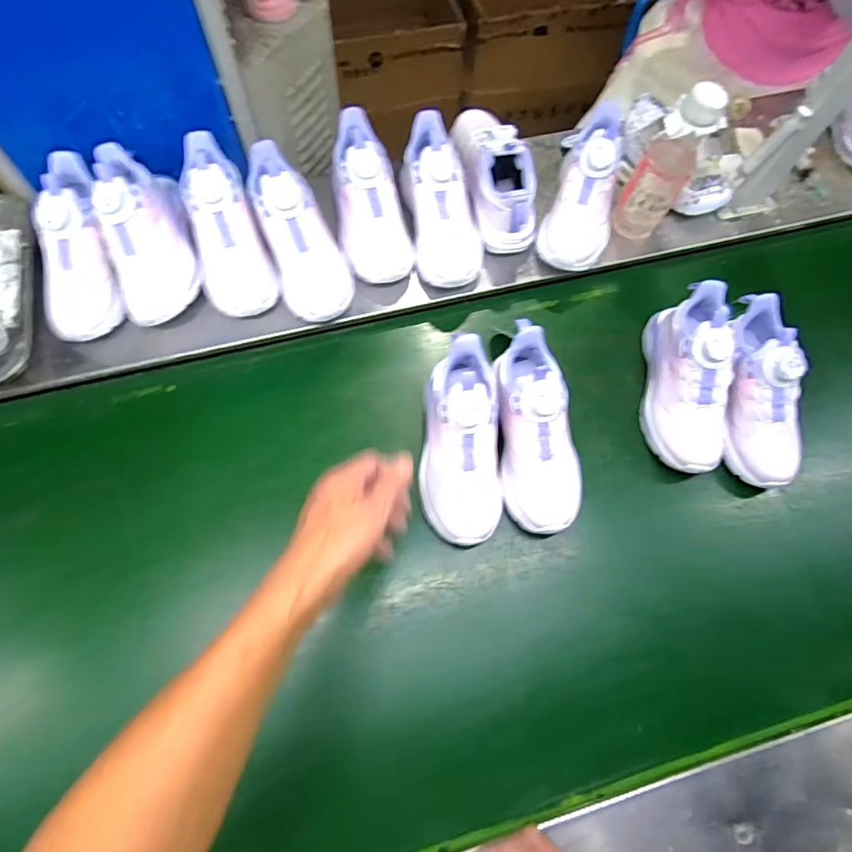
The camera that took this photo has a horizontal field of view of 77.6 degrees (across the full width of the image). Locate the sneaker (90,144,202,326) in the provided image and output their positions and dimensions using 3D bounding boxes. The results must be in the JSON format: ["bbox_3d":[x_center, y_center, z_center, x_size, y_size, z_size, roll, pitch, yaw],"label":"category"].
[{"bbox_3d":[-0.324,-0.223,0.618,0.085,0.089,0.209,-13,89,-6],"label":"sneaker"}]

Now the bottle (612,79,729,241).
[{"bbox_3d":[0.288,-0.313,0.647,0.073,0.190,0.056,27,73,7],"label":"bottle"}]

